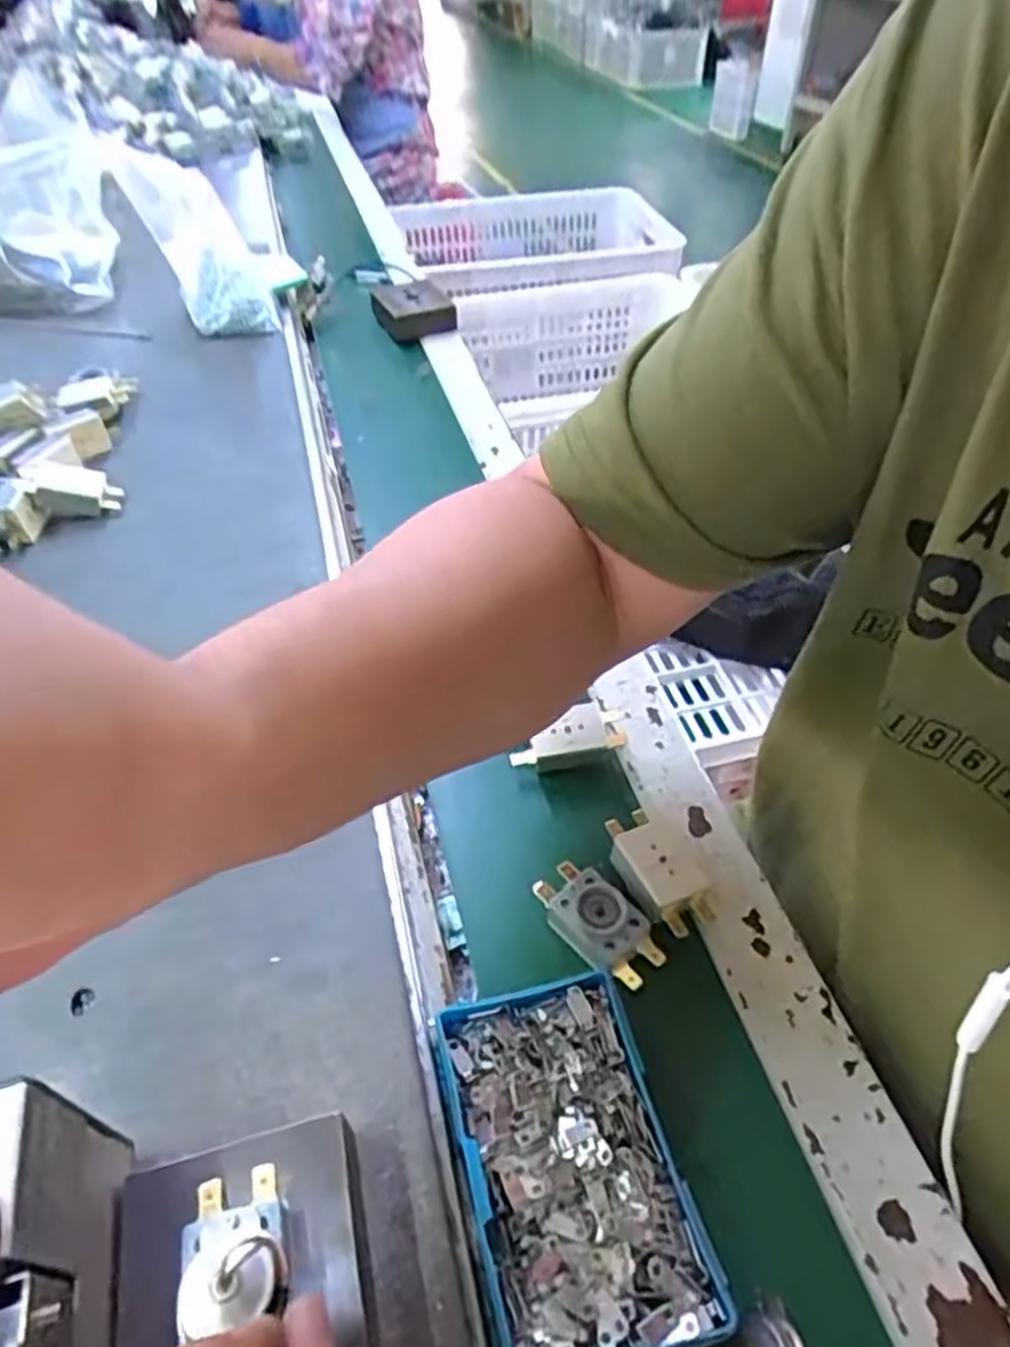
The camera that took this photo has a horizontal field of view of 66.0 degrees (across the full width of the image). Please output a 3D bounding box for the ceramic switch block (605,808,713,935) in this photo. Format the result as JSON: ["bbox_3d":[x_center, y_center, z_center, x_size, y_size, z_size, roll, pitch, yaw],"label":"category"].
[{"bbox_3d":[0.067,0.088,0.349,0.027,0.020,0.056,-25,50,-22],"label":"ceramic switch block"}]

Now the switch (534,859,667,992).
[{"bbox_3d":[0.039,0.110,0.340,0.029,0.028,0.058,-33,53,-28],"label":"switch"}]

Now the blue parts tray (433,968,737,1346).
[{"bbox_3d":[0.022,0.174,0.276,0.070,0.034,0.113,-12,46,-10],"label":"blue parts tray"}]

